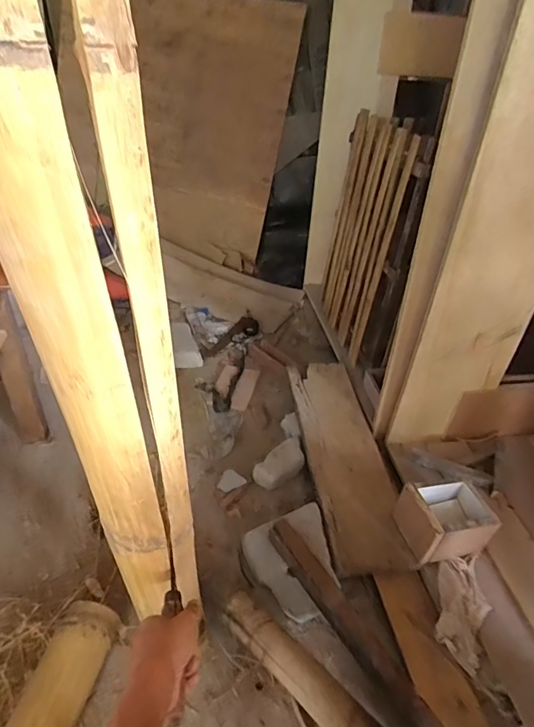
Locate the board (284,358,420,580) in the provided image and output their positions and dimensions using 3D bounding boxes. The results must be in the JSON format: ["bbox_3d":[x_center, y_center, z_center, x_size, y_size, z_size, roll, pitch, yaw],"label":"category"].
[{"bbox_3d":[0.197,0.221,1.157,0.182,0.020,0.634,-4,43,-7],"label":"board"}]

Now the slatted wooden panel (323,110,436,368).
[{"bbox_3d":[0.297,-0.374,1.379,0.037,0.681,0.514,-2,37,-12],"label":"slatted wooden panel"}]

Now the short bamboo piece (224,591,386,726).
[{"bbox_3d":[0.093,0.510,0.669,0.060,0.056,0.473,-25,33,-33],"label":"short bamboo piece"}]

